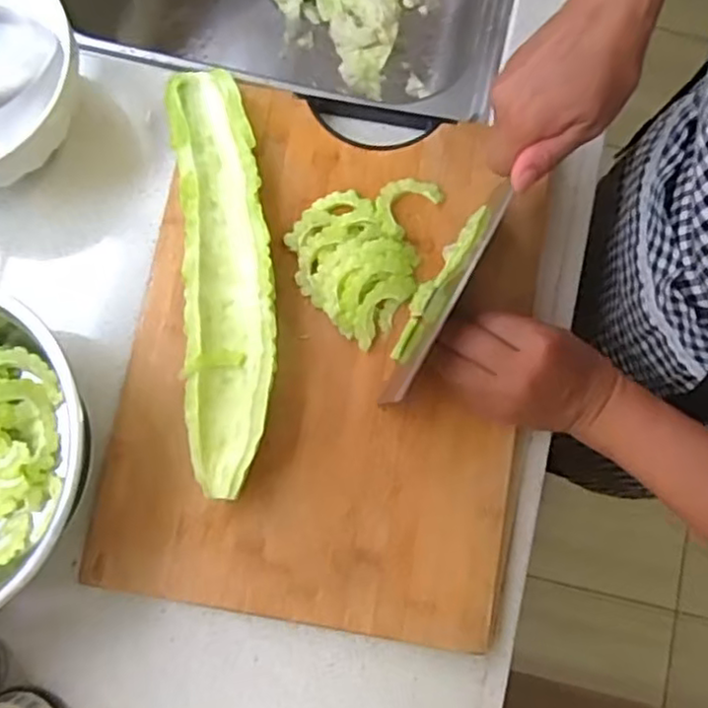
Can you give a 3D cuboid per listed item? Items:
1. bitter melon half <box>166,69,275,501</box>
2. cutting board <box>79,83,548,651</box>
[{"bbox_3d":[-0.089,-0.057,0.469,0.061,0.037,0.294,-6,79,-3],"label":"bitter melon half"},{"bbox_3d":[-0.019,-0.010,0.473,0.277,0.029,0.377,8,80,1],"label":"cutting board"}]

